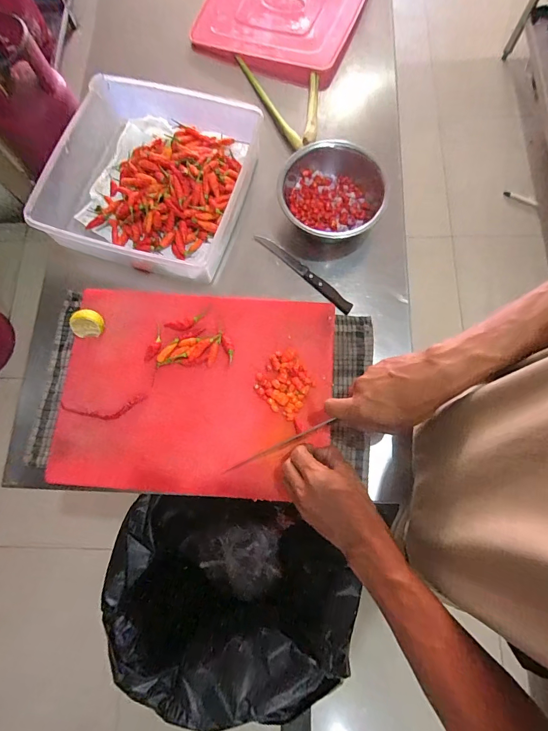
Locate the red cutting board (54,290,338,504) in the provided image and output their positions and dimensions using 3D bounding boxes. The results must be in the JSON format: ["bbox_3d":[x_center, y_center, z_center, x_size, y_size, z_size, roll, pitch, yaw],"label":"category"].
[{"bbox_3d":[-0.111,0.033,0.548,0.380,0.020,0.285,4,76,3],"label":"red cutting board"}]

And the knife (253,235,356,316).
[{"bbox_3d":[0.046,-0.151,0.605,0.196,0.016,0.021,41,80,11],"label":"knife"}]

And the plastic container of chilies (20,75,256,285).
[{"bbox_3d":[-0.200,-0.302,0.621,0.297,0.086,0.300,17,77,6],"label":"plastic container of chilies"}]

